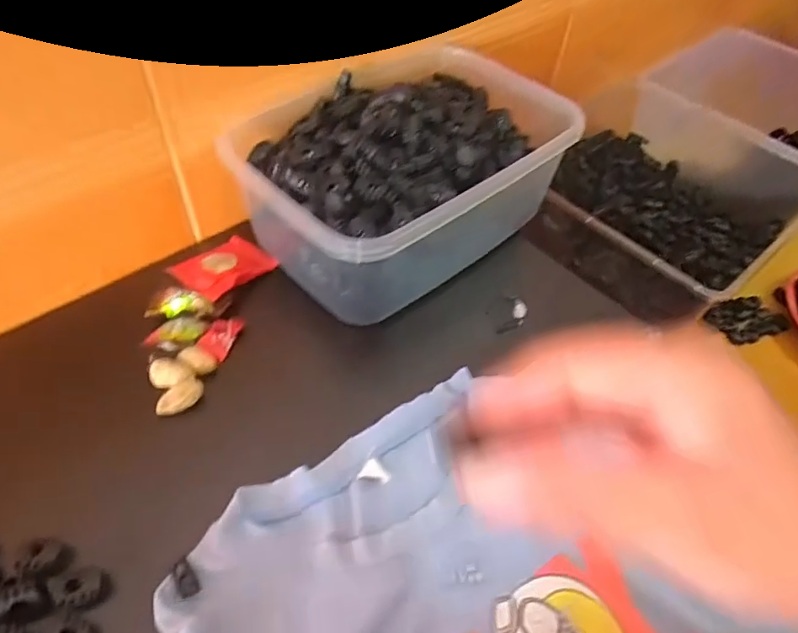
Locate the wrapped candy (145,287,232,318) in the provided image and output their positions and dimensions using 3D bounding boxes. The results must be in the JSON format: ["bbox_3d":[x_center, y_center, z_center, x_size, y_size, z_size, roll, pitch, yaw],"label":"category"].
[{"bbox_3d":[-0.142,-0.008,0.371,0.051,0.015,0.018,0,52,-5],"label":"wrapped candy"}]

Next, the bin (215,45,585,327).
[{"bbox_3d":[0.015,-0.115,0.423,0.246,0.084,0.143,-36,63,-28],"label":"bin"}]

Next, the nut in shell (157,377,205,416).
[{"bbox_3d":[-0.131,0.048,0.327,0.029,0.011,0.012,-32,61,-26],"label":"nut in shell"}]

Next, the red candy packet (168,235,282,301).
[{"bbox_3d":[-0.125,-0.037,0.396,0.044,0.008,0.067,32,40,19],"label":"red candy packet"}]

